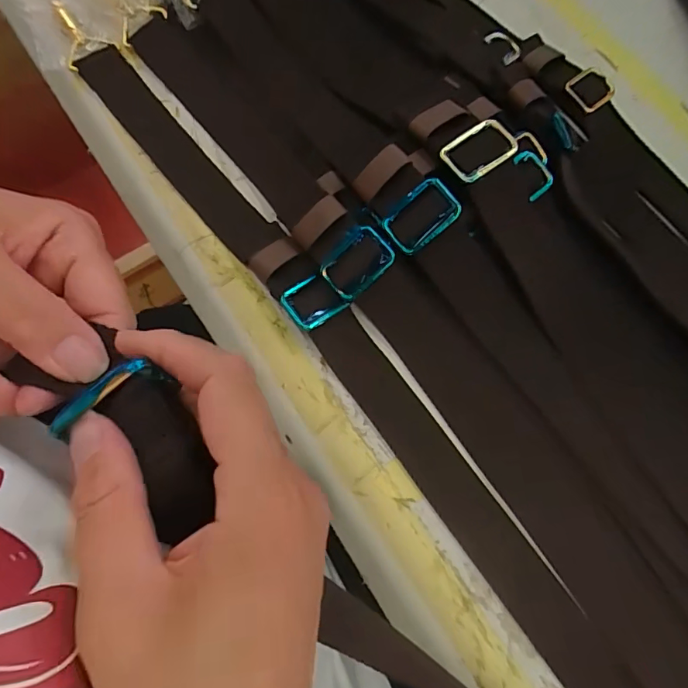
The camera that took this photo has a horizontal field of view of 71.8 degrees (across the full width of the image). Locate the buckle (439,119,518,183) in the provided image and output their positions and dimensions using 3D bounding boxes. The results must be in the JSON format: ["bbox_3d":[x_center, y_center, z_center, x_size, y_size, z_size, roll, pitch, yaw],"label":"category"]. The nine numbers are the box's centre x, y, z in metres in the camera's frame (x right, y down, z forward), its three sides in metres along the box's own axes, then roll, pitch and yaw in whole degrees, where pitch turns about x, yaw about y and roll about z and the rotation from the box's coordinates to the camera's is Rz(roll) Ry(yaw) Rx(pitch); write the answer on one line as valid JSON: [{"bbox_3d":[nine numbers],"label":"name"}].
[{"bbox_3d":[0.083,-0.120,0.292,0.047,0.006,0.030,-37,78,-9],"label":"buckle"}]

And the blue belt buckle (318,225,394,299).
[{"bbox_3d":[0.008,-0.051,0.301,0.032,0.008,0.045,44,103,-6],"label":"blue belt buckle"}]

